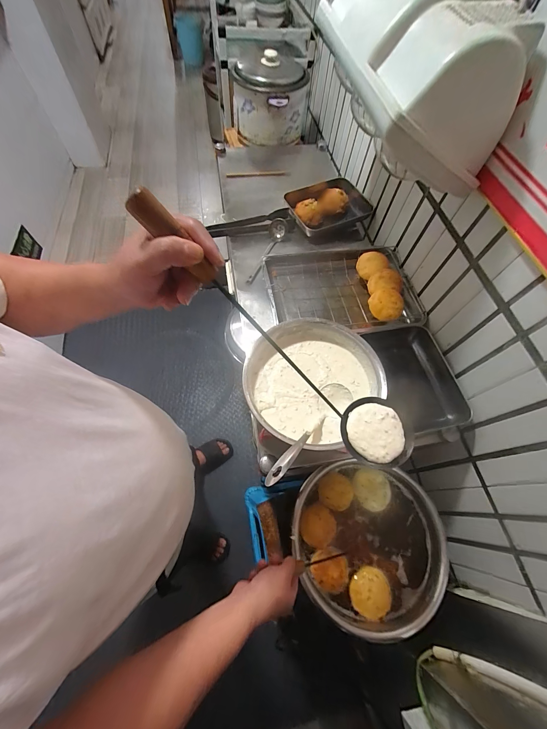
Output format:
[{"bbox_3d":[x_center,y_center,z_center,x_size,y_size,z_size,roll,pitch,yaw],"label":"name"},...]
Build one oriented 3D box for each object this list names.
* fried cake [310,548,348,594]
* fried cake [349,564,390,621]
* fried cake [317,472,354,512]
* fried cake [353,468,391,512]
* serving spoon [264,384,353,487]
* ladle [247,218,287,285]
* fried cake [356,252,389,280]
[{"bbox_3d":[0.128,0.455,0.607,0.077,0.026,0.084,1,64,-3],"label":"fried cake"},{"bbox_3d":[0.213,0.497,0.598,0.084,0.019,0.086,1,64,-3],"label":"fried cake"},{"bbox_3d":[0.153,0.312,0.680,0.079,0.021,0.083,1,64,-3],"label":"fried cake"},{"bbox_3d":[0.248,0.314,0.692,0.097,0.013,0.094,7,63,0],"label":"fried cake"},{"bbox_3d":[0.070,0.123,0.510,0.068,0.042,0.261,37,46,14],"label":"serving spoon"},{"bbox_3d":[-0.017,-0.342,0.821,0.058,0.045,0.249,18,64,6],"label":"ladle"},{"bbox_3d":[0.271,-0.272,0.770,0.074,0.051,0.080,1,64,-3],"label":"fried cake"}]

